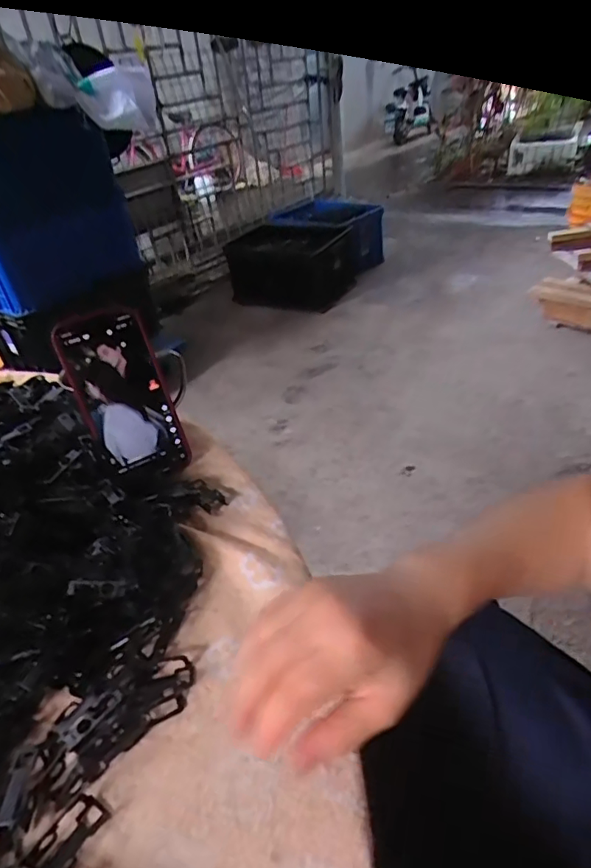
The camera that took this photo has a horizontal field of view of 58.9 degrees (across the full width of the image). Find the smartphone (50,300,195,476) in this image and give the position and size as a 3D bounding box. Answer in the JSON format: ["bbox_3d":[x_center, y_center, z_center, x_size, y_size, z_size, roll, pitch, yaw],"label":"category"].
[{"bbox_3d":[-0.151,-0.031,0.464,0.078,0.153,0.017,-23,21,-22],"label":"smartphone"}]

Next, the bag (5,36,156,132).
[{"bbox_3d":[-0.478,-0.800,1.205,0.306,0.156,0.098,15,39,-3],"label":"bag"}]

